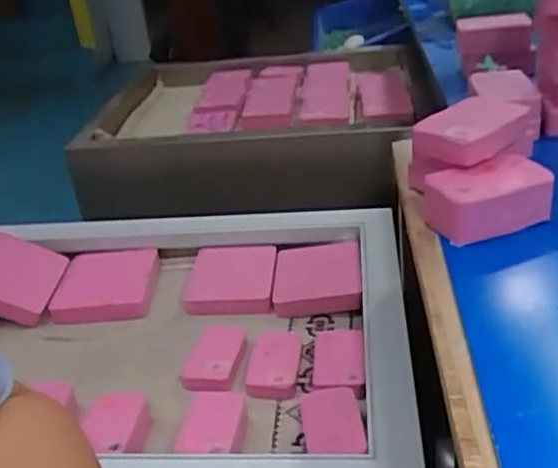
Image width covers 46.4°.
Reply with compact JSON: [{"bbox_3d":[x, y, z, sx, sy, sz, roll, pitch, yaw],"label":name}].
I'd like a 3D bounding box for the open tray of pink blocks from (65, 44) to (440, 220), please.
[{"bbox_3d":[-0.034,-0.172,0.992,0.470,0.096,0.500,-4,30,5],"label":"open tray of pink blocks"}]

